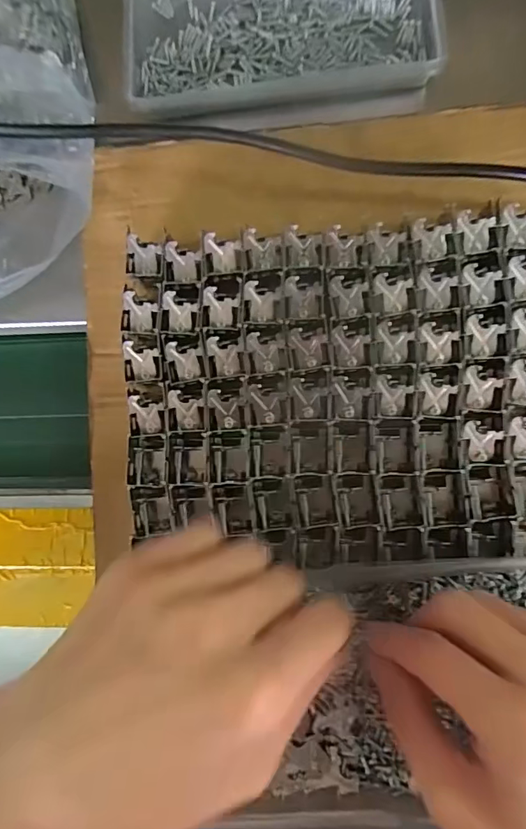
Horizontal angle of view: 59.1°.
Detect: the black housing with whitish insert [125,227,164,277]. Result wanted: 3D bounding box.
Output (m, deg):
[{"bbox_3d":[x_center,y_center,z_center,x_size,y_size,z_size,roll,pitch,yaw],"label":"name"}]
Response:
[{"bbox_3d":[-0.069,-0.093,0.272,0.023,0.005,0.024,11,105,7],"label":"black housing with whitish insert"}]

